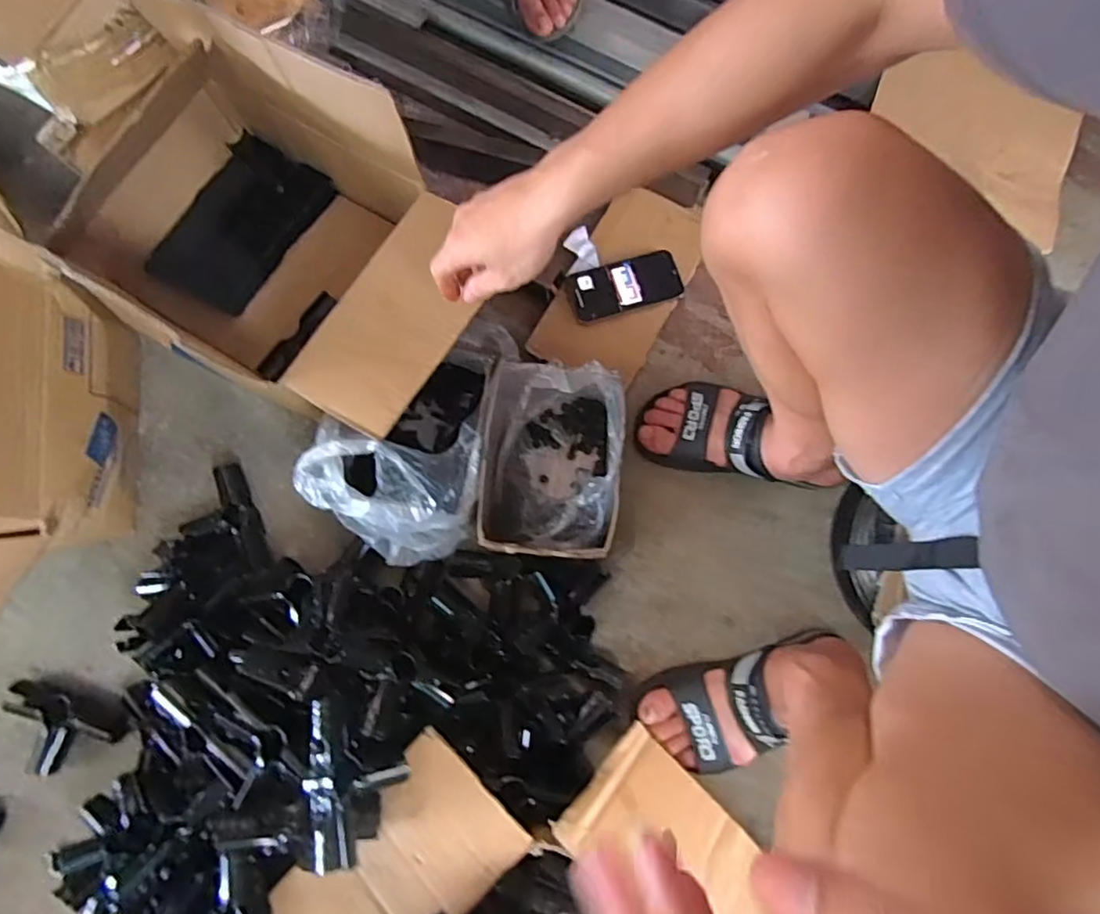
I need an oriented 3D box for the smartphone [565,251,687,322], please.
[{"bbox_3d":[0.096,-0.220,0.780,0.140,0.013,0.070,-16,79,-2],"label":"smartphone"}]

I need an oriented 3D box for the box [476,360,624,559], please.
[{"bbox_3d":[-0.002,0.000,0.700,0.155,0.129,0.225,3,79,1],"label":"box"}]

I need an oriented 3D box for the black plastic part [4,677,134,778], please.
[{"bbox_3d":[-0.542,0.304,0.682,0.138,0.043,0.086,16,80,4],"label":"black plastic part"}]

